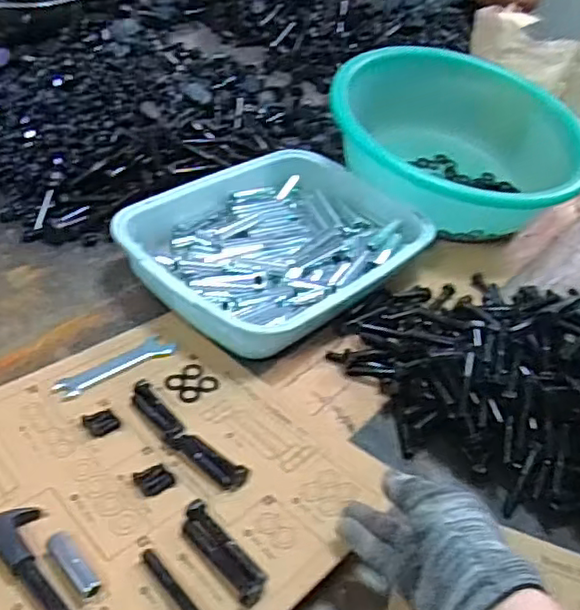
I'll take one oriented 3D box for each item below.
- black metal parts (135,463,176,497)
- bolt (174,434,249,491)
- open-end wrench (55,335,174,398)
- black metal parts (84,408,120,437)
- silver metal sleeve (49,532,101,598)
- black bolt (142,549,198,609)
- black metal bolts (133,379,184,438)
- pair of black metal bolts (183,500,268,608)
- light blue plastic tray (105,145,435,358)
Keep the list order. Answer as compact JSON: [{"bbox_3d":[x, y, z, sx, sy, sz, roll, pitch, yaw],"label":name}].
[{"bbox_3d":[-0.100,0.129,0.474,0.024,0.006,0.024,-26,52,-35],"label":"black metal parts"},{"bbox_3d":[-0.061,0.117,0.486,0.064,0.011,0.020,33,45,24],"label":"bolt"},{"bbox_3d":[-0.154,0.055,0.572,0.110,0.007,0.029,-27,52,-36],"label":"open-end wrench"},{"bbox_3d":[-0.152,0.093,0.516,0.024,0.009,0.021,-19,48,-31],"label":"black metal parts"},{"bbox_3d":[-0.140,0.166,0.416,0.015,0.011,0.055,-26,52,-36],"label":"silver metal sleeve"},{"bbox_3d":[-0.071,0.180,0.405,0.015,0.009,0.075,-22,50,-33],"label":"black bolt"},{"bbox_3d":[-0.110,0.087,0.528,0.020,0.011,0.067,-21,49,-32],"label":"black metal bolts"},{"bbox_3d":[-0.044,0.162,0.423,0.022,0.018,0.080,-27,50,-32],"label":"pair of black metal bolts"},{"bbox_3d":[-0.011,-0.075,0.720,0.237,0.055,0.332,34,45,26],"label":"light blue plastic tray"}]

